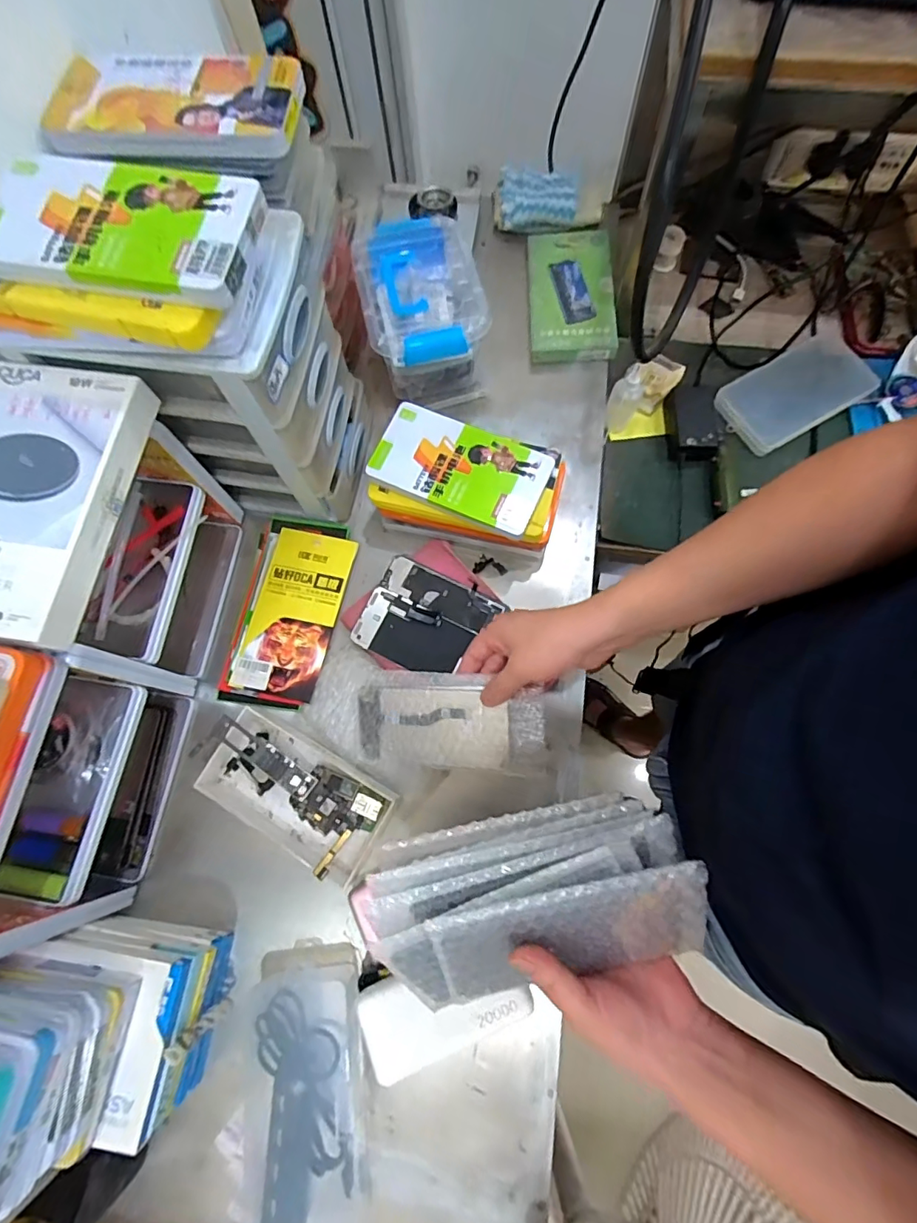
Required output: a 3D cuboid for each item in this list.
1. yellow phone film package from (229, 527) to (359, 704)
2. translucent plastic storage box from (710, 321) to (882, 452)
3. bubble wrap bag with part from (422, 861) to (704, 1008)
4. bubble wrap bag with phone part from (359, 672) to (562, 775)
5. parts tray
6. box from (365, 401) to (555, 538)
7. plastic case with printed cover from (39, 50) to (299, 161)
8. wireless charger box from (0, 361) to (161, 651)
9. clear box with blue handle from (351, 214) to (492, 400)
[{"bbox_3d":[-0.181,0.000,0.586,0.091,0.012,0.186,12,74,5],"label":"yellow phone film package"},{"bbox_3d":[0.432,-0.282,0.661,0.200,0.025,0.105,-34,84,-5],"label":"translucent plastic storage box"},{"bbox_3d":[0.071,0.206,0.330,0.171,0.009,0.084,-12,116,0],"label":"bubble wrap bag with part"},{"bbox_3d":[-0.005,0.100,0.478,0.188,0.012,0.085,-2,94,20],"label":"bubble wrap bag with phone part"},{"bbox_3d":[-0.160,0.180,0.520,0.180,0.036,0.095,28,76,9],"label":"parts tray"},{"bbox_3d":[0.001,-0.152,0.542,0.176,0.012,0.095,23,75,8],"label":"box"},{"bbox_3d":[-0.235,-0.419,0.430,0.201,0.022,0.104,0,74,3],"label":"plastic case with printed cover"},{"bbox_3d":[-0.318,-0.084,0.390,0.118,0.030,0.209,9,73,4],"label":"wireless charger box"},{"bbox_3d":[-0.045,-0.346,0.614,0.122,0.100,0.173,-15,73,-3],"label":"clear box with blue handle"}]

